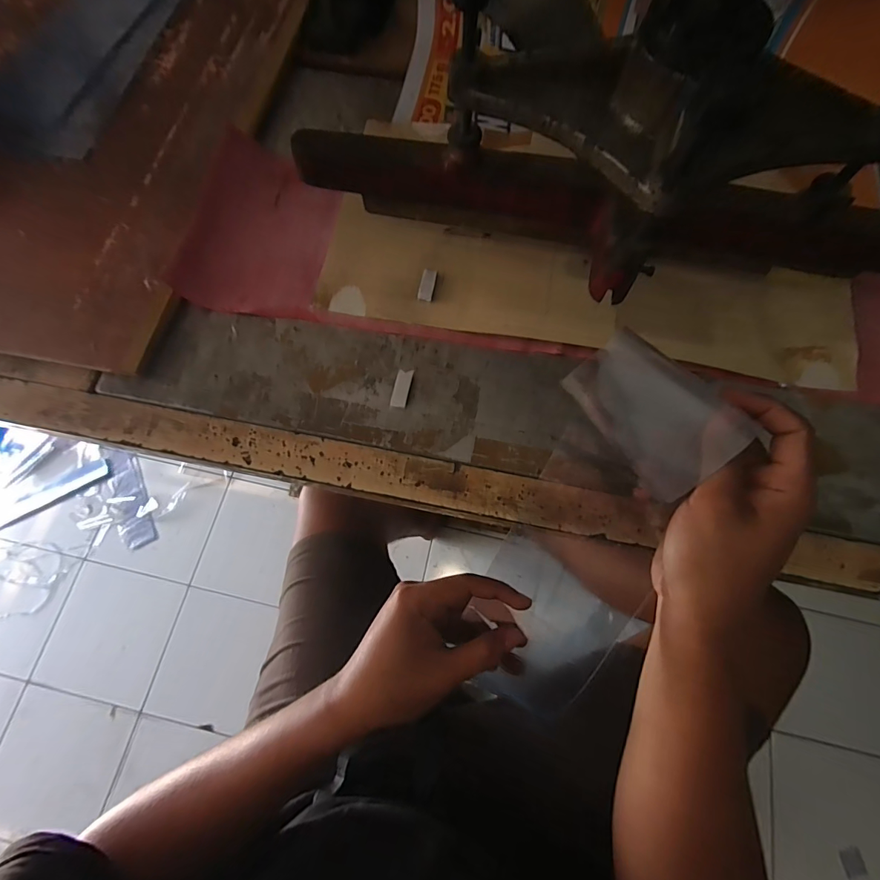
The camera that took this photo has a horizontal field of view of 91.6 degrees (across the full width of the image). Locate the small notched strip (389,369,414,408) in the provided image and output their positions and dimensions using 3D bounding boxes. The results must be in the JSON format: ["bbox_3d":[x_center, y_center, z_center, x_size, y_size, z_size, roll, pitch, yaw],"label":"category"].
[{"bbox_3d":[-0.030,-0.040,0.338,0.013,0.008,0.031,13,73,5],"label":"small notched strip"}]

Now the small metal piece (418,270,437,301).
[{"bbox_3d":[-0.010,-0.133,0.367,0.012,0.007,0.028,12,73,4],"label":"small metal piece"}]

